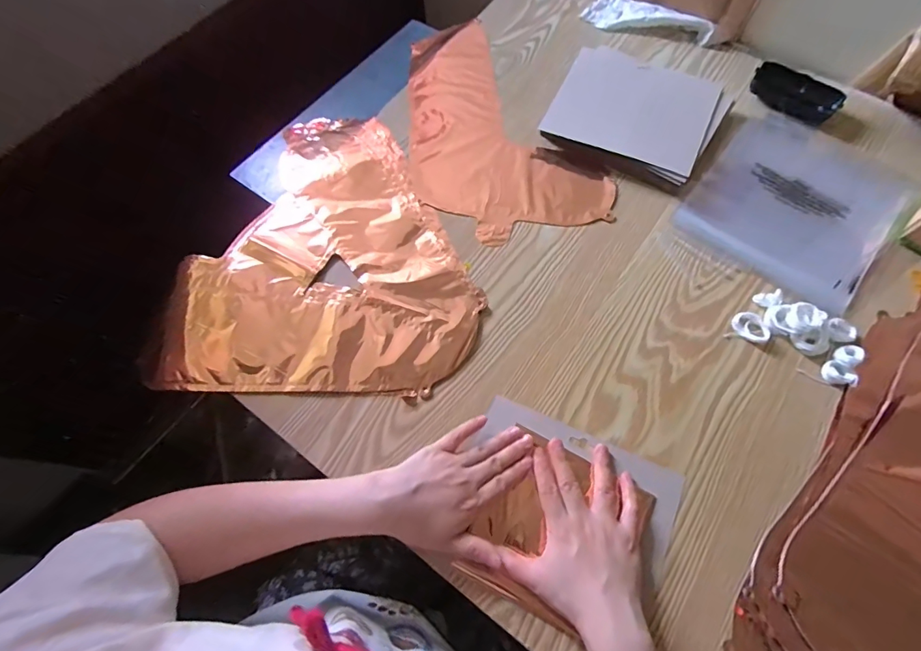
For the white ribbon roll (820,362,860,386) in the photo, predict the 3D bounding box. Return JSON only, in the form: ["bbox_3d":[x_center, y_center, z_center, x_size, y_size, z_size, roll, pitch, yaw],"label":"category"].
[{"bbox_3d":[0.375,0.048,0.446,0.030,0.008,0.023,6,68,4],"label":"white ribbon roll"}]

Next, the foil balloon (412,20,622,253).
[{"bbox_3d":[0.014,-0.262,0.607,0.213,0.028,0.412,-27,69,-9],"label":"foil balloon"}]

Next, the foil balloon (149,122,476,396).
[{"bbox_3d":[-0.155,-0.106,0.534,0.344,0.008,0.375,1,68,2],"label":"foil balloon"}]

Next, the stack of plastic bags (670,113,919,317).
[{"bbox_3d":[0.401,-0.149,0.537,0.203,0.014,0.245,37,74,15],"label":"stack of plastic bags"}]

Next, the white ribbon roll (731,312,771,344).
[{"bbox_3d":[0.304,0.002,0.470,0.037,0.009,0.026,32,72,14],"label":"white ribbon roll"}]

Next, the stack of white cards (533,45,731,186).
[{"bbox_3d":[0.226,-0.281,0.584,0.199,0.018,0.151,30,82,16],"label":"stack of white cards"}]

